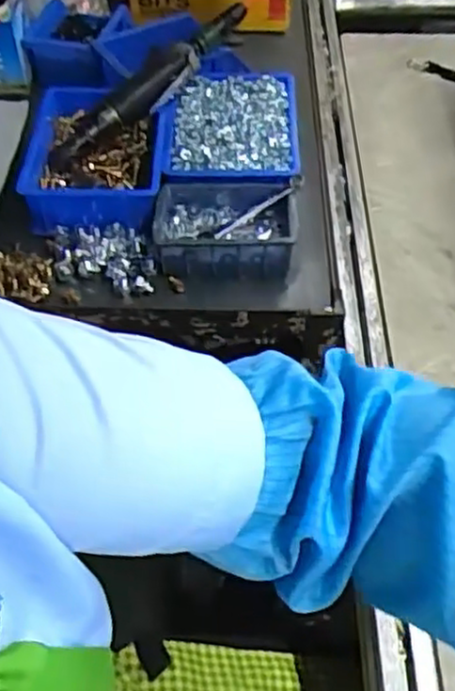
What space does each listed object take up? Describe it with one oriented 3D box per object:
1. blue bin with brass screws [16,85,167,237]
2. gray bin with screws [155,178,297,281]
[{"bbox_3d":[-0.149,-0.217,0.830,0.155,0.066,0.195,-2,51,-1],"label":"blue bin with brass screws"},{"bbox_3d":[-0.002,-0.120,0.771,0.145,0.061,0.094,3,51,2],"label":"gray bin with screws"}]

